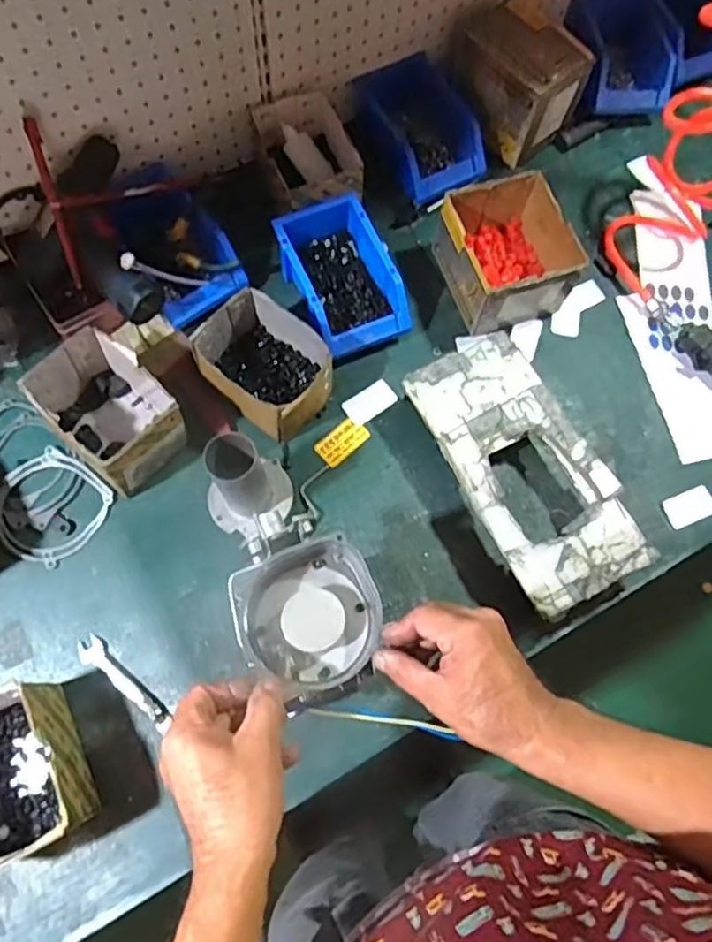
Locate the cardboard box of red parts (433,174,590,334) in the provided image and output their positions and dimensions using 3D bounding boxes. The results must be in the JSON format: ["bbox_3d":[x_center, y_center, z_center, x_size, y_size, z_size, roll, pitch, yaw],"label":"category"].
[{"bbox_3d":[0.187,-0.276,0.818,0.138,0.093,0.154,-21,73,-10],"label":"cardboard box of red parts"}]

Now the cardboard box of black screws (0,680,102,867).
[{"bbox_3d":[-0.333,0.288,0.612,0.126,0.096,0.146,-24,73,-11],"label":"cardboard box of black screws"}]

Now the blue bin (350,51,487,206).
[{"bbox_3d":[0.083,-0.461,0.884,0.140,0.083,0.178,-30,75,-12],"label":"blue bin"}]

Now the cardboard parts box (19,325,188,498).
[{"bbox_3d":[-0.272,-0.065,0.724,0.116,0.094,0.149,-43,78,-15],"label":"cardboard parts box"}]

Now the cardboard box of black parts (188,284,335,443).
[{"bbox_3d":[-0.103,-0.121,0.758,0.152,0.077,0.111,38,73,10],"label":"cardboard box of black parts"}]

